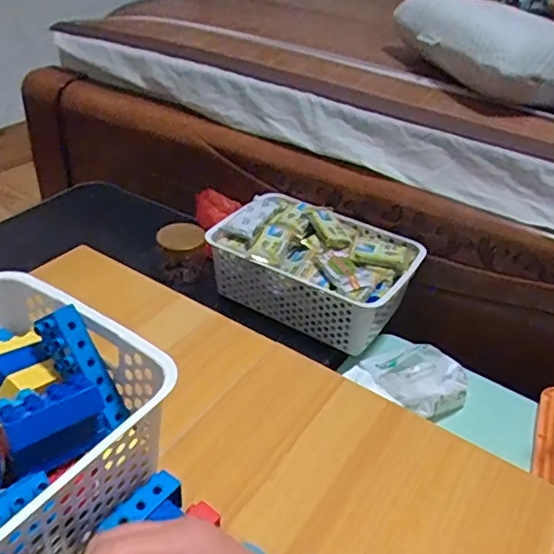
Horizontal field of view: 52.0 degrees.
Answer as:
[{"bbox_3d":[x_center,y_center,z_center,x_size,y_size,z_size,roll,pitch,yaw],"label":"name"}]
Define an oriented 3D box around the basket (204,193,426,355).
[{"bbox_3d":[0.065,-0.022,0.915,0.284,0.113,0.209,25,40,24],"label":"basket"}]

